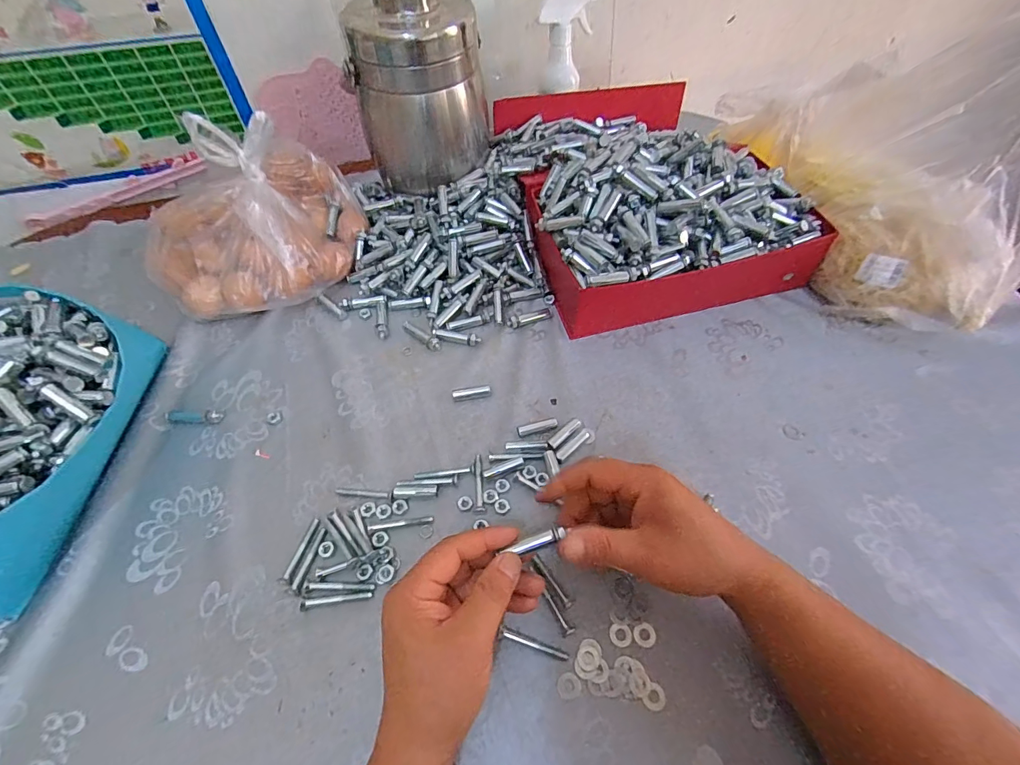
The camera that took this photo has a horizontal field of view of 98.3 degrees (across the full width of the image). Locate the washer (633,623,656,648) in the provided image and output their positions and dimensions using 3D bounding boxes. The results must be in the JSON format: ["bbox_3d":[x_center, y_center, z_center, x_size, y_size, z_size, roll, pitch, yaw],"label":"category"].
[{"bbox_3d":[0.103,0.193,0.336,0.016,0.004,0.016,0,57,0],"label":"washer"}]

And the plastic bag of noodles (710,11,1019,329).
[{"bbox_3d":[0.407,-0.248,0.481,0.157,0.239,0.367,-13,58,-8],"label":"plastic bag of noodles"}]

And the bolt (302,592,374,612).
[{"bbox_3d":[-0.138,0.173,0.350,0.055,0.004,0.007,-8,57,-4],"label":"bolt"}]

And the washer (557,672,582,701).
[{"bbox_3d":[0.043,0.219,0.319,0.017,0.004,0.016,-17,58,-10],"label":"washer"}]

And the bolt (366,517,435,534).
[{"bbox_3d":[-0.095,0.123,0.383,0.056,0.004,0.007,-9,57,-5],"label":"bolt"}]

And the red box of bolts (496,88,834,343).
[{"bbox_3d":[0.151,-0.271,0.569,0.313,0.120,0.401,-11,56,-7],"label":"red box of bolts"}]

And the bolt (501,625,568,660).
[{"bbox_3d":[0.019,0.198,0.333,0.052,0.004,0.007,18,59,12],"label":"bolt"}]

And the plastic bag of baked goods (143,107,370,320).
[{"bbox_3d":[-0.299,-0.200,0.510,0.227,0.153,0.201,-9,57,-5],"label":"plastic bag of baked goods"}]

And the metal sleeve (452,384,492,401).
[{"bbox_3d":[-0.039,0.010,0.455,0.040,0.010,0.010,-11,58,-7],"label":"metal sleeve"}]

